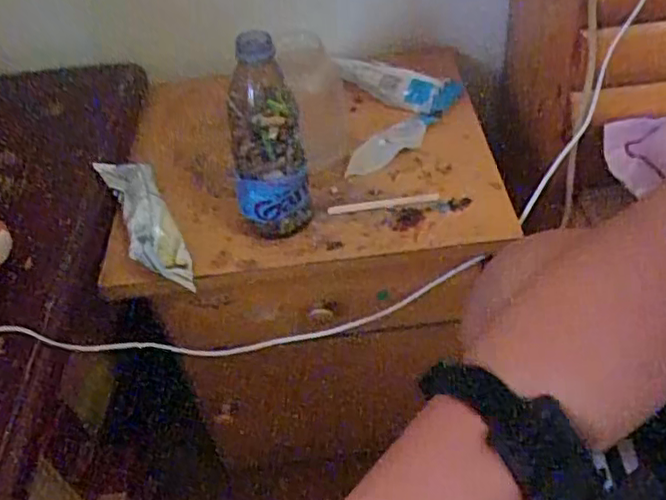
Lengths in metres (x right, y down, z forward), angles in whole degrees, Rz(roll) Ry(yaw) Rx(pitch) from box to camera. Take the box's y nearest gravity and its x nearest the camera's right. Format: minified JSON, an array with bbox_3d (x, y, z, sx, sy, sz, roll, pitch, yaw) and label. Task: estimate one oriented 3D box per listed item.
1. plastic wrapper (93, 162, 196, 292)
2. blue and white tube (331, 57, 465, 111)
[{"bbox_3d":[-0.176,-0.030,0.609,0.049,0.028,0.163,-25,62,-16],"label":"plastic wrapper"},{"bbox_3d":[0.072,-0.192,0.743,0.146,0.033,0.032,17,49,3],"label":"blue and white tube"}]

